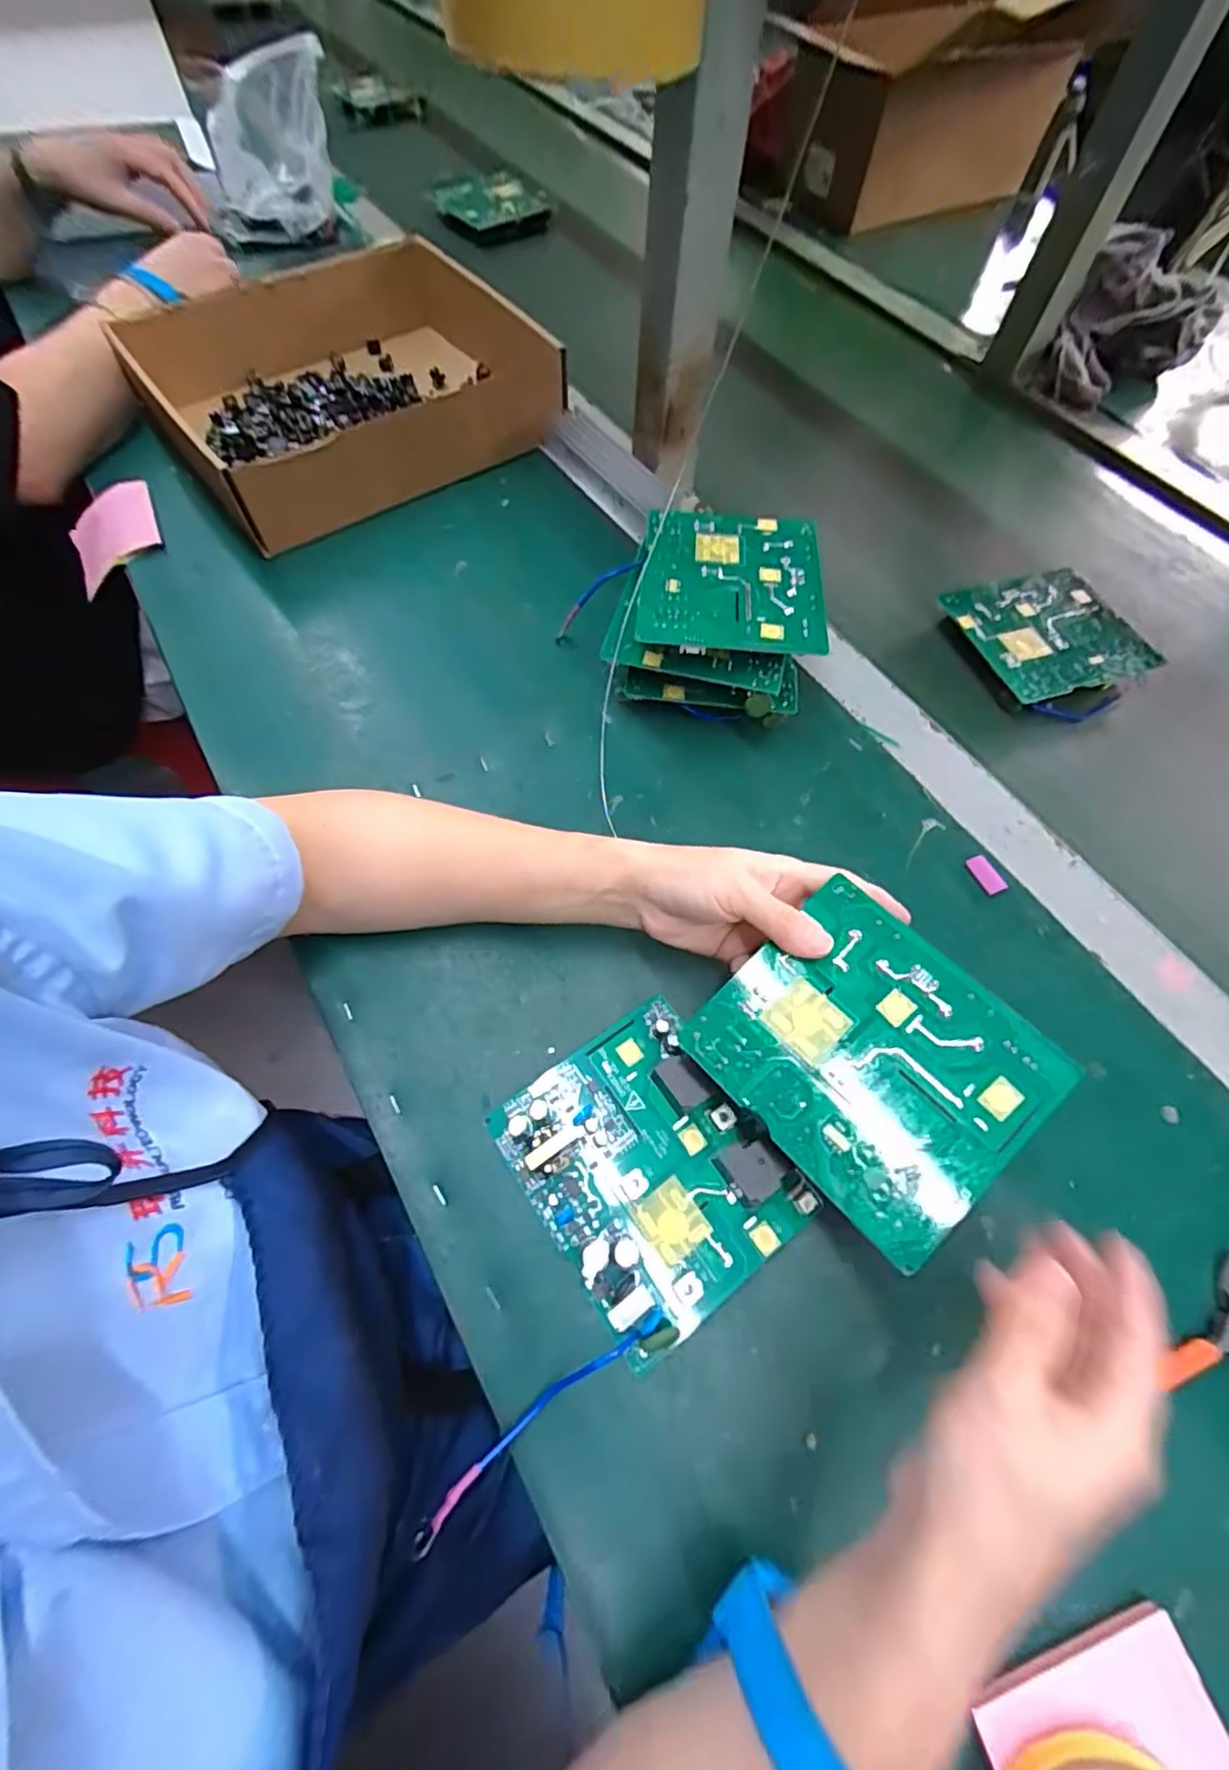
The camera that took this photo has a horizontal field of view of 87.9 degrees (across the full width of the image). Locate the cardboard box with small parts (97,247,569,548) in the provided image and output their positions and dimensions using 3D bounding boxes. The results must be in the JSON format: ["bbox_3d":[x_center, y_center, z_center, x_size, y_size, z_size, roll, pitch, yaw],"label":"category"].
[{"bbox_3d":[-0.222,-0.425,0.549,0.307,0.084,0.229,-31,68,-17],"label":"cardboard box with small parts"}]

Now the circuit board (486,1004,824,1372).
[{"bbox_3d":[0.017,0.134,0.307,0.107,0.023,0.129,-32,68,-17],"label":"circuit board"}]

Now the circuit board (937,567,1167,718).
[{"bbox_3d":[0.327,-0.183,0.483,0.127,0.025,0.121,-14,64,-9],"label":"circuit board"}]

